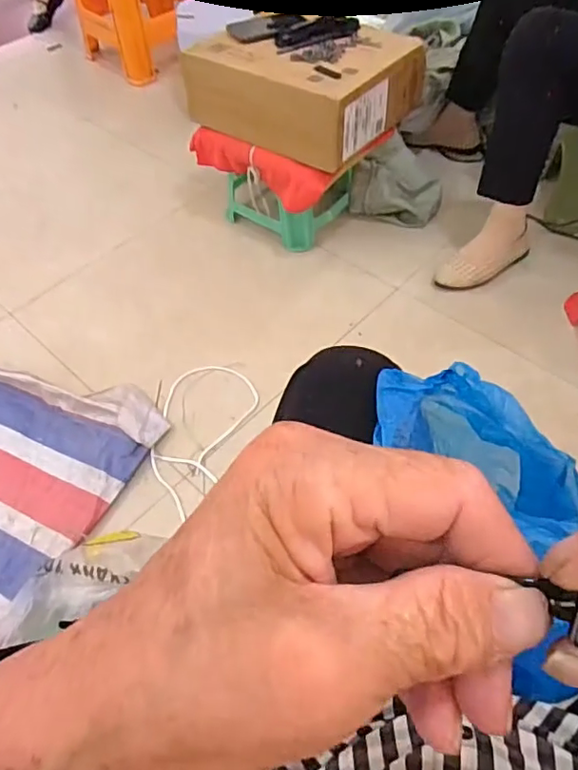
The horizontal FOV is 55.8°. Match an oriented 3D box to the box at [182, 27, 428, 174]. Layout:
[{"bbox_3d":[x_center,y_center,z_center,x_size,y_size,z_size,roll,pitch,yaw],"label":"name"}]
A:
[{"bbox_3d":[0.036,-0.639,1.143,0.376,0.143,0.343,31,61,25],"label":"box"}]

